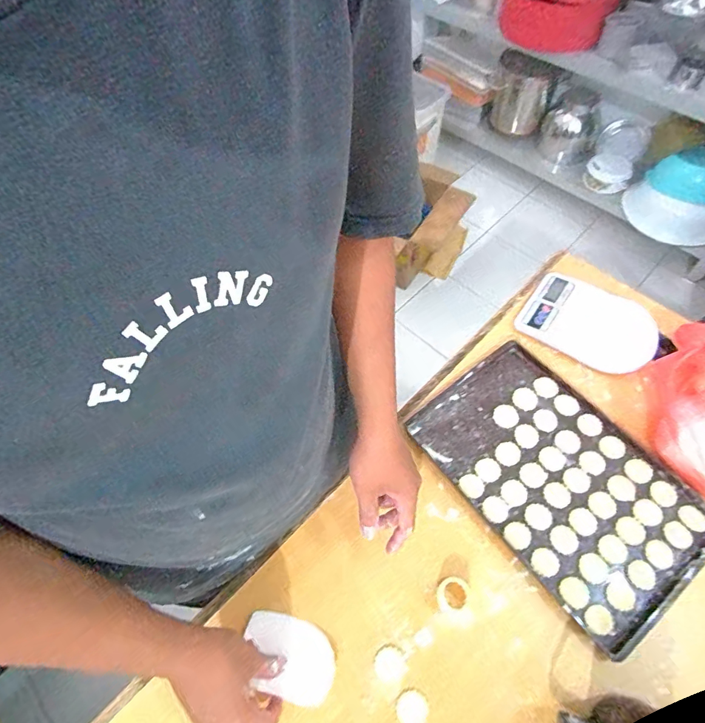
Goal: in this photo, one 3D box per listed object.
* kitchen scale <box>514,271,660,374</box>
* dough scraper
[{"bbox_3d":[0.388,-0.063,0.713,0.203,0.029,0.136,31,67,17],"label":"kitchen scale"},{"bbox_3d":[-0.076,0.345,0.512,0.113,0.005,0.078,15,39,7],"label":"dough scraper"}]

